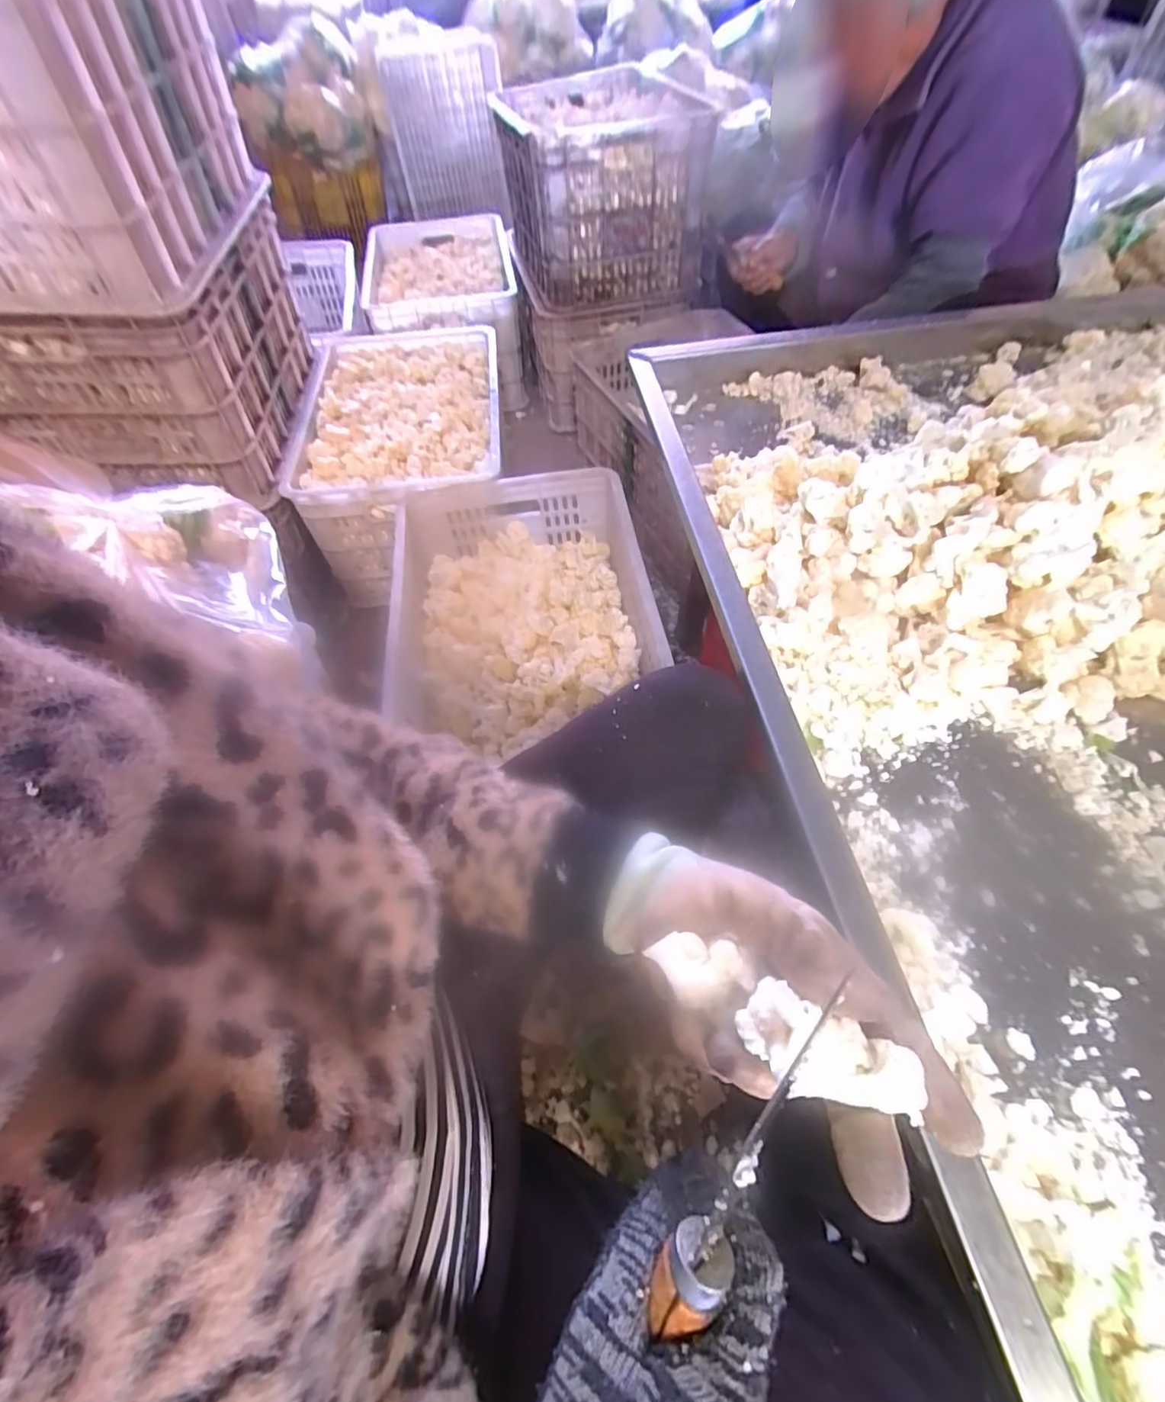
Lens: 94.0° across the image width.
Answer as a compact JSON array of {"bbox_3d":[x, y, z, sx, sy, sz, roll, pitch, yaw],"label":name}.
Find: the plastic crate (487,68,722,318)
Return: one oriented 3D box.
[{"bbox_3d":[0.023,-1.072,1.151,0.329,0.274,0.461,-14,57,-6],"label":"plastic crate"}]

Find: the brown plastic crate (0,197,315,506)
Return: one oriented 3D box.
[{"bbox_3d":[-0.663,-0.561,0.869,0.344,0.269,0.466,-10,57,-3],"label":"brown plastic crate"}]

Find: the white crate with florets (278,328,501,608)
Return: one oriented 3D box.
[{"bbox_3d":[-0.342,-0.478,1.107,0.369,0.237,0.636,-5,57,0],"label":"white crate with florets"}]

